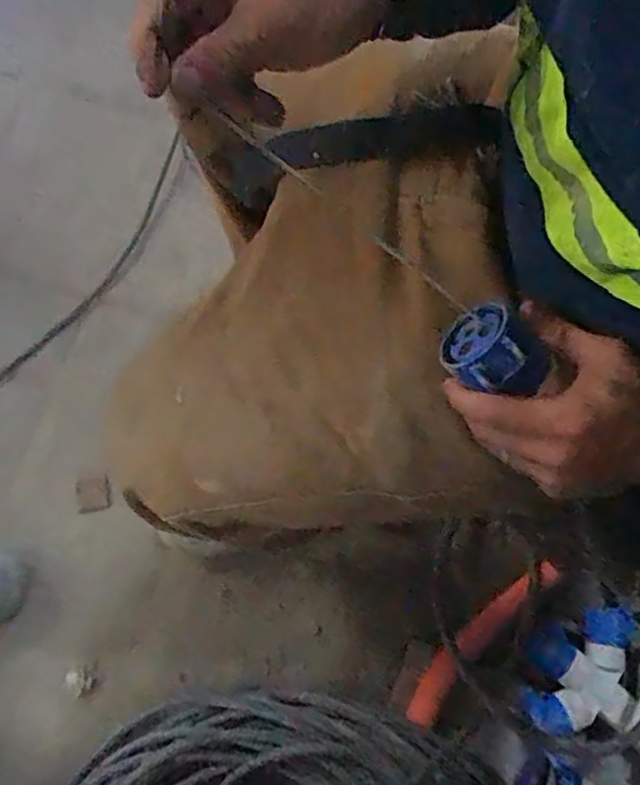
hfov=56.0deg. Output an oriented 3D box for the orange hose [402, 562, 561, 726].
[{"bbox_3d":[0.206,0.315,0.779,0.264,0.032,0.038,-43,79,-11],"label":"orange hose"}]

